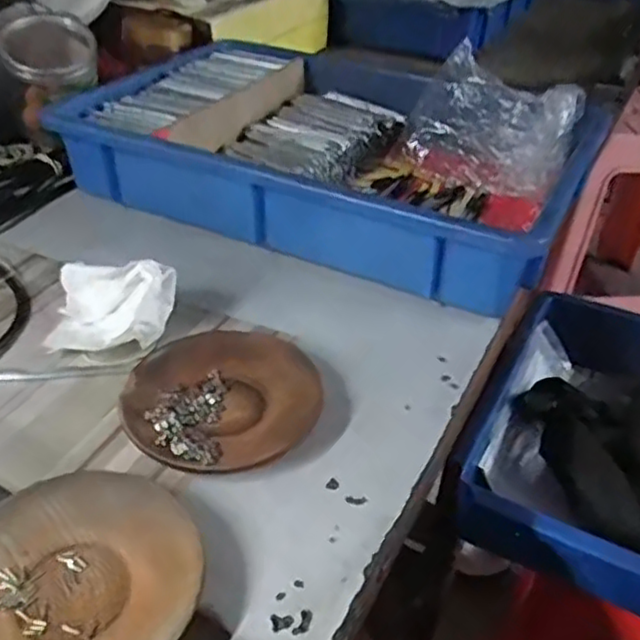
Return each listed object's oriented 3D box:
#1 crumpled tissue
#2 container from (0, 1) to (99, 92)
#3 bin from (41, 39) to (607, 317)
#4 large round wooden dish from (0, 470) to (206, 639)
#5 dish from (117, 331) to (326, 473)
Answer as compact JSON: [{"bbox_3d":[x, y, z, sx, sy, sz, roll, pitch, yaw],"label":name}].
[{"bbox_3d":[-0.147,-0.013,0.461,0.085,0.052,0.061,10,38,9],"label":"crumpled tissue"},{"bbox_3d":[-0.266,-0.265,0.660,0.083,0.060,0.098,-14,40,-21],"label":"container"},{"bbox_3d":[0.009,-0.163,0.642,0.433,0.084,0.296,20,41,21],"label":"bin"},{"bbox_3d":[-0.113,0.121,0.311,0.112,0.018,0.112,2,37,-1],"label":"large round wooden dish"},{"bbox_3d":[-0.059,0.048,0.411,0.105,0.019,0.111,2,37,-1],"label":"dish"}]

